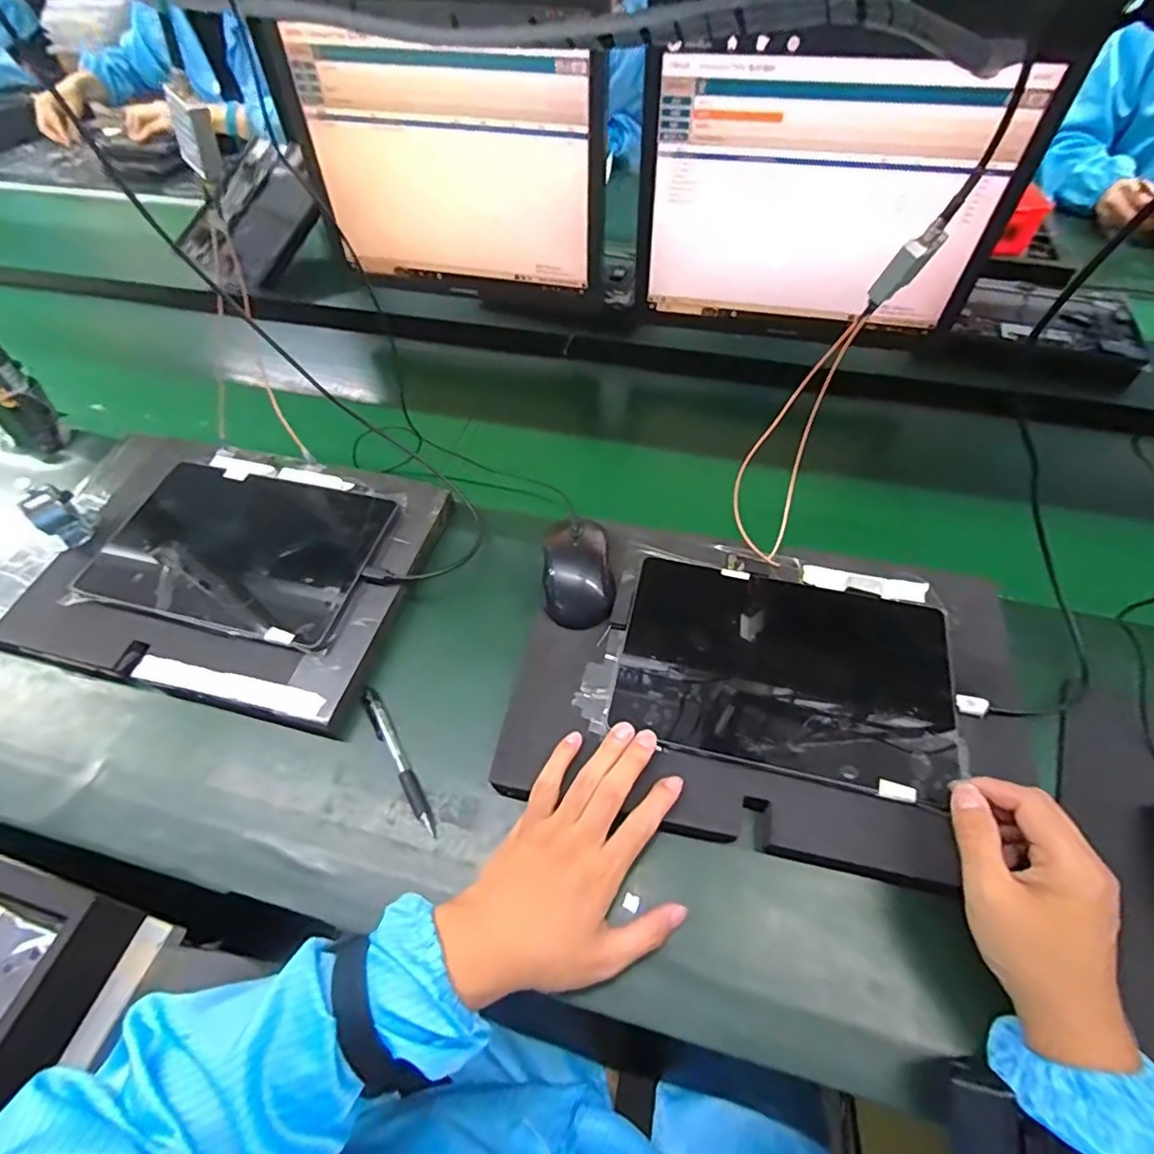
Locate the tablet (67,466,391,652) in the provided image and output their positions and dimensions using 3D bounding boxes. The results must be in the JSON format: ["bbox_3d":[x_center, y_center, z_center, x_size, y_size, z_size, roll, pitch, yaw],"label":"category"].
[{"bbox_3d":[-0.319,-0.030,0.560,0.253,0.016,0.167,11,55,9],"label":"tablet"}]

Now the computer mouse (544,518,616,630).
[{"bbox_3d":[0.002,-0.006,0.525,0.059,0.030,0.104,-1,54,0],"label":"computer mouse"}]

